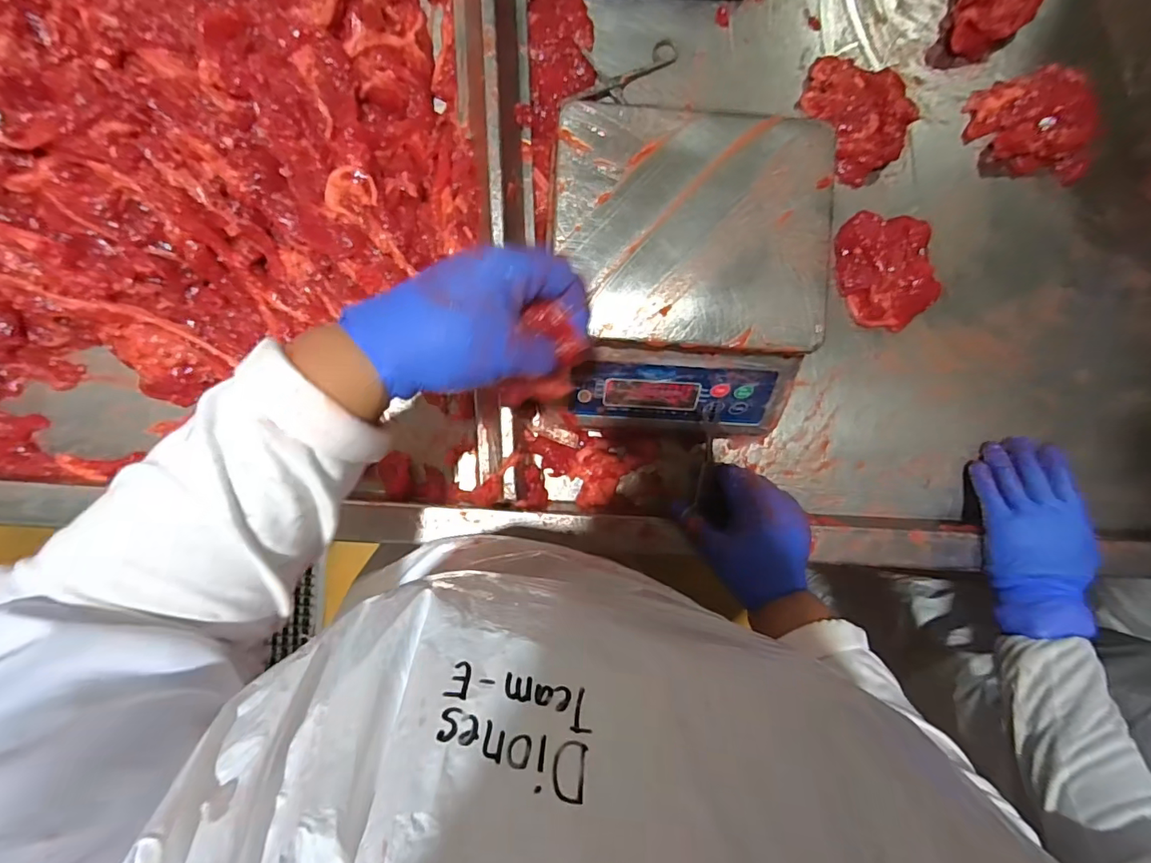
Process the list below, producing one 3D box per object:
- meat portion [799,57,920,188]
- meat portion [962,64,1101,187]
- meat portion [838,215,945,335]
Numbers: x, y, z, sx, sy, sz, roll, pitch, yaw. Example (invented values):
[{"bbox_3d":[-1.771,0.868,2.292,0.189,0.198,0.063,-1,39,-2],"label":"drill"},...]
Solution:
[{"bbox_3d":[0.286,-0.325,0.520,0.088,0.039,0.128,-26,92,-3],"label":"meat portion"},{"bbox_3d":[0.474,-0.327,0.528,0.122,0.035,0.118,7,92,-5],"label":"meat portion"},{"bbox_3d":[0.314,-0.164,0.521,0.085,0.029,0.117,-8,93,-4],"label":"meat portion"}]

